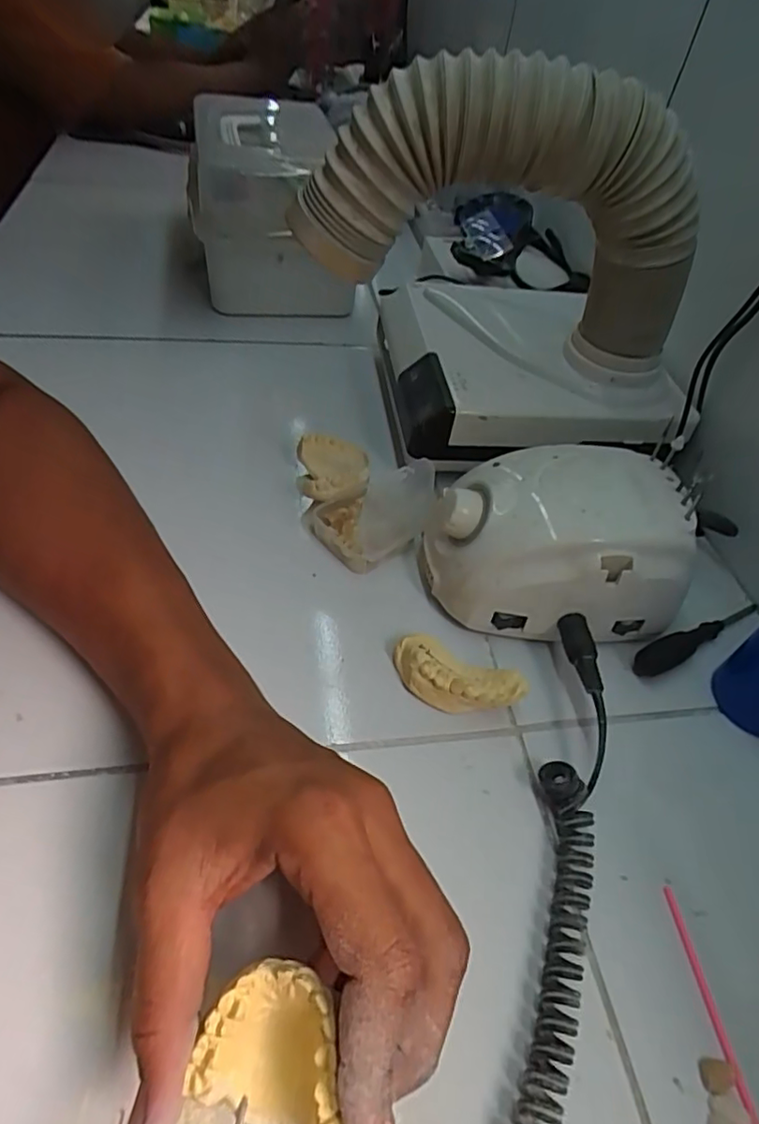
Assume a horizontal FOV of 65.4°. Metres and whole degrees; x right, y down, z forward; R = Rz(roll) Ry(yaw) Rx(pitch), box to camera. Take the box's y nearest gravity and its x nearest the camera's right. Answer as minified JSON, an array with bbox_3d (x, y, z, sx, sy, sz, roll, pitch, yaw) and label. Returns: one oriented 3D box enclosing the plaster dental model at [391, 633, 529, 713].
[{"bbox_3d":[0.040,0.064,0.319,0.070,0.025,0.029,26,50,13],"label":"plaster dental model"}]

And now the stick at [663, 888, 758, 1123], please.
[{"bbox_3d":[0.133,0.181,0.233,0.004,0.006,0.089,-2,48,-8],"label":"stick"}]

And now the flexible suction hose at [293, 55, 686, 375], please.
[{"bbox_3d":[0.084,-0.197,0.332,0.244,0.128,0.058,6,46,-21],"label":"flexible suction hose"}]

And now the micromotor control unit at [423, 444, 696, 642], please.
[{"bbox_3d":[0.100,-0.009,0.352,0.134,0.080,0.092,-1,49,-10],"label":"micromotor control unit"}]

